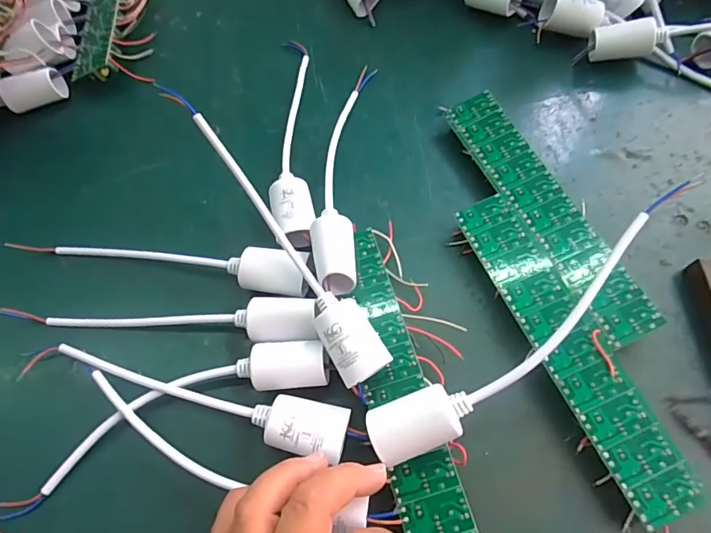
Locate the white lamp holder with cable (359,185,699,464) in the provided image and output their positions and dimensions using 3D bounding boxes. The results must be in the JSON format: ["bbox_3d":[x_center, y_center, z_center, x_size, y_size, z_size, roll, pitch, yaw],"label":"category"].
[{"bbox_3d":[0.101,0.036,0.252,0.217,0.075,0.033,-32,68,-11],"label":"white lamp holder with cable"}]

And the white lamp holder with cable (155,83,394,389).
[{"bbox_3d":[-0.046,-0.021,0.270,0.029,0.029,0.199,-33,81,-11],"label":"white lamp holder with cable"}]

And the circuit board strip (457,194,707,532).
[{"bbox_3d":[0.126,0.044,0.280,0.039,0.016,0.199,-23,66,-7],"label":"circuit board strip"}]

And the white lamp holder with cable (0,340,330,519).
[{"bbox_3d":[-0.111,0.086,0.265,0.198,0.028,0.038,-20,66,-6],"label":"white lamp holder with cable"}]

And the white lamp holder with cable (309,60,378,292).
[{"bbox_3d":[-0.004,-0.076,0.326,0.030,0.043,0.202,5,66,5],"label":"white lamp holder with cable"}]

